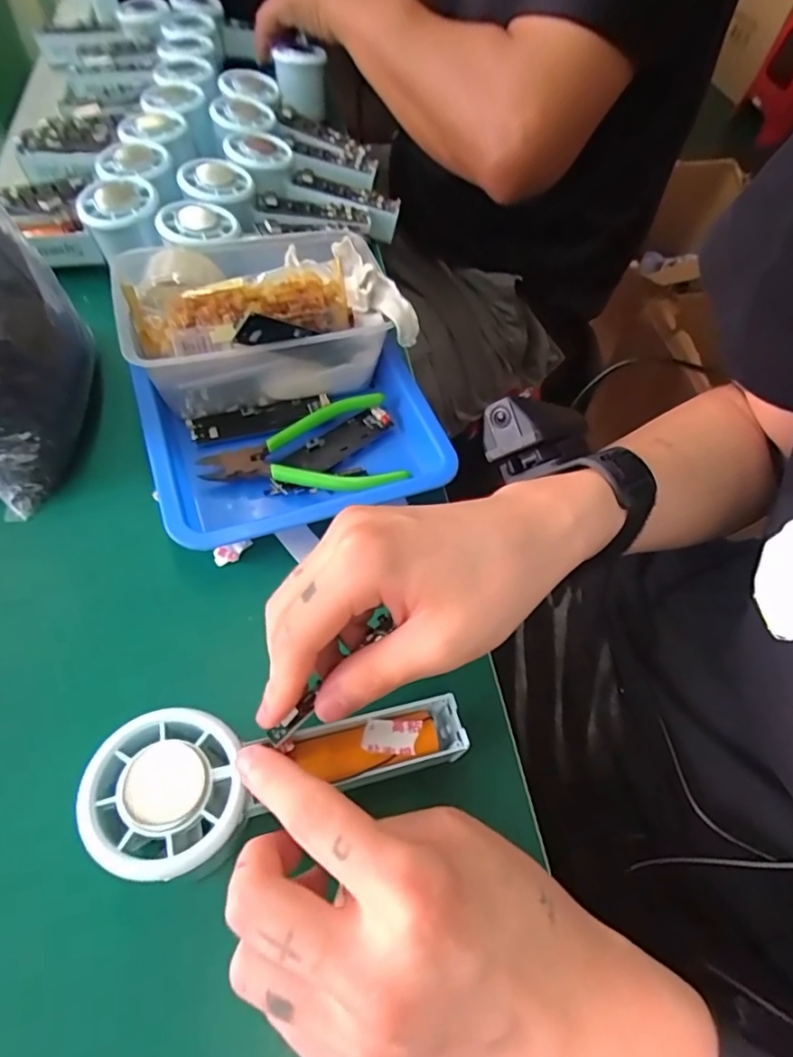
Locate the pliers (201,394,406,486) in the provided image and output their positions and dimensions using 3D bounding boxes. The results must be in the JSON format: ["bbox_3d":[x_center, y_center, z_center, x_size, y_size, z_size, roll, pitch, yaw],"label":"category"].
[{"bbox_3d":[-0.059,-0.047,0.350,0.118,0.009,0.073,-11,59,-11],"label":"pliers"}]

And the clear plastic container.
[{"bbox_3d":[-0.089,-0.143,0.374,0.168,0.073,0.115,-14,59,-13],"label":"clear plastic container"}]

